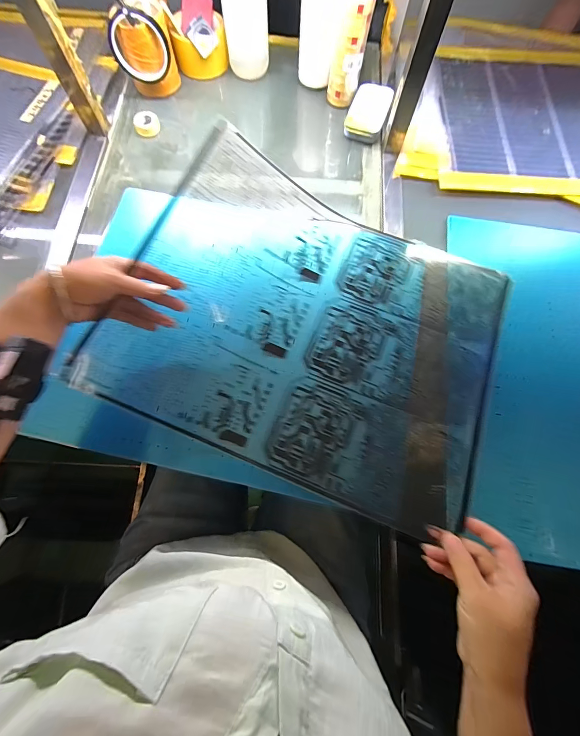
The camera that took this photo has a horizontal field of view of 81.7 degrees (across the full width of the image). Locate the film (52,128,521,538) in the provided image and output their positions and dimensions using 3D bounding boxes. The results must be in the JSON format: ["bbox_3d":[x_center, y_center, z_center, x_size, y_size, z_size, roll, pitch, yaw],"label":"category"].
[{"bbox_3d":[0.036,-0.061,0.429,0.466,0.089,0.388,22,74,6],"label":"film"}]

